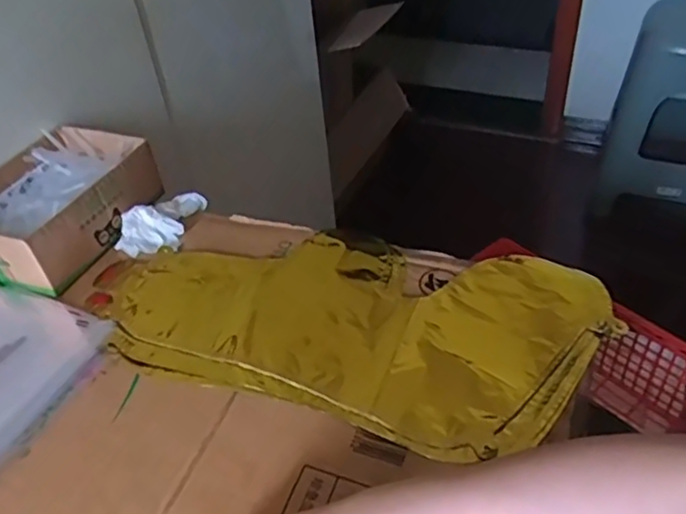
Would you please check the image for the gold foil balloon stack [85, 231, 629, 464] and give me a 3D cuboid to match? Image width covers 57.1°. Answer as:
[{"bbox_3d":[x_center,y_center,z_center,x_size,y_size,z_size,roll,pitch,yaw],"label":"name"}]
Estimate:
[{"bbox_3d":[-0.007,0.037,0.540,0.422,0.020,0.207,12,45,19],"label":"gold foil balloon stack"}]

